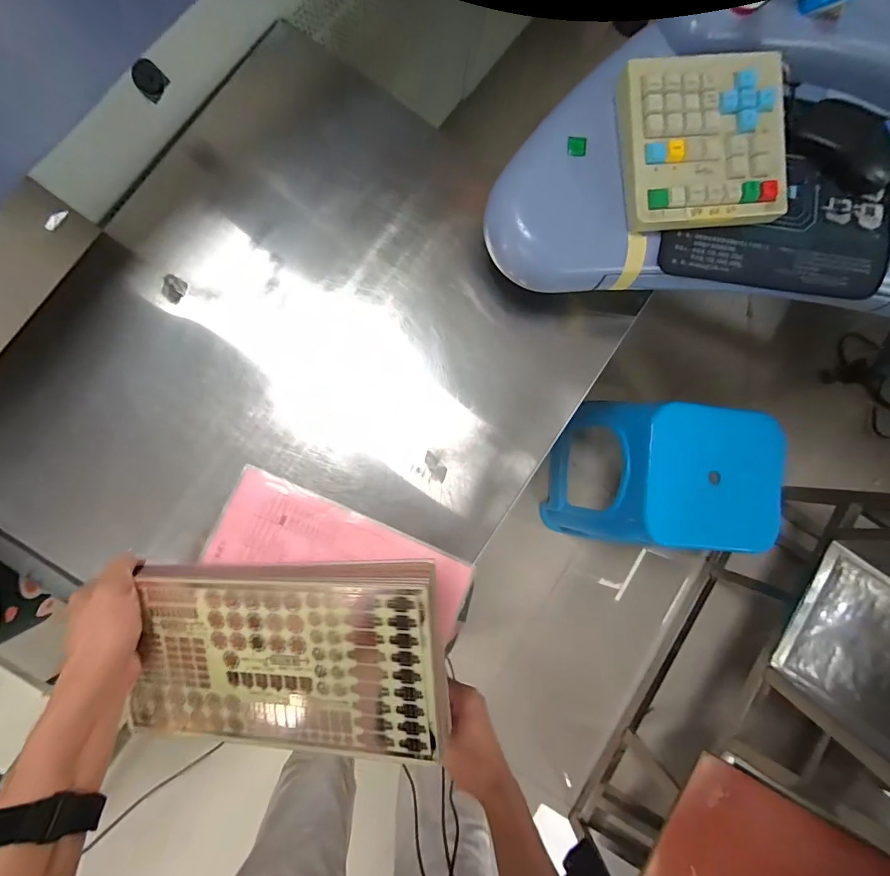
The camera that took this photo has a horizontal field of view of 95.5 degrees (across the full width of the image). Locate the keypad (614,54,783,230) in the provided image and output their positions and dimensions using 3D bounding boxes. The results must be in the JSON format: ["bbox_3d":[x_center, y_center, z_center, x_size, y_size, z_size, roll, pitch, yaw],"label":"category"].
[{"bbox_3d":[0.260,-0.298,0.408,0.159,0.030,0.157,-6,88,-5],"label":"keypad"}]

